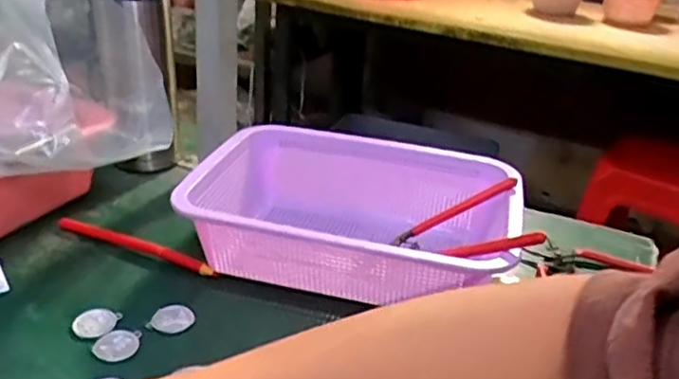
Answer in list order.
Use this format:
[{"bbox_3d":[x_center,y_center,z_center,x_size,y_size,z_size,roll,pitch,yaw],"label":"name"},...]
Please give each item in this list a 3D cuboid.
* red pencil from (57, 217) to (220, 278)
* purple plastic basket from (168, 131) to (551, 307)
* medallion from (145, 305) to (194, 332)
[{"bbox_3d":[-0.176,0.047,0.557,0.164,0.007,0.015,15,29,20],"label":"red pencil"},{"bbox_3d":[0.016,0.027,0.549,0.261,0.077,0.187,9,28,11],"label":"purple plastic basket"},{"bbox_3d":[-0.125,0.096,0.481,0.029,0.004,0.028,13,28,16],"label":"medallion"}]

